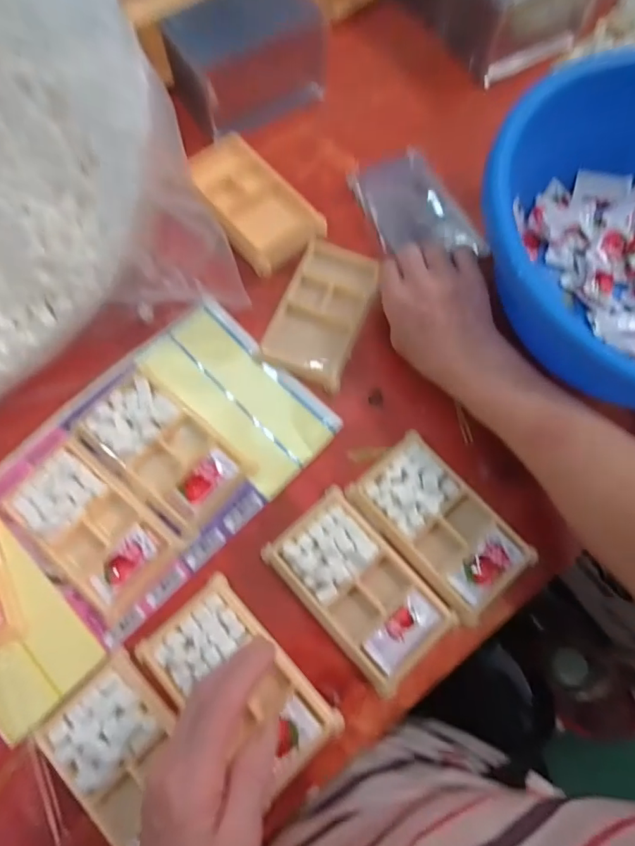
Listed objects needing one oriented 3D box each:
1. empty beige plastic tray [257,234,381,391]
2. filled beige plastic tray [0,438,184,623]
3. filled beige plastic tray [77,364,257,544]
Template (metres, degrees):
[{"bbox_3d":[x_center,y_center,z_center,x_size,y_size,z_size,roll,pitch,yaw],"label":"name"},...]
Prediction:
[{"bbox_3d":[0.006,-0.104,0.463,0.073,0.014,0.141,19,72,7],"label":"empty beige plastic tray"},{"bbox_3d":[-0.178,0.081,0.397,0.130,0.012,0.078,39,75,12],"label":"filled beige plastic tray"},{"bbox_3d":[-0.124,0.022,0.412,0.134,0.021,0.078,39,76,12],"label":"filled beige plastic tray"}]

